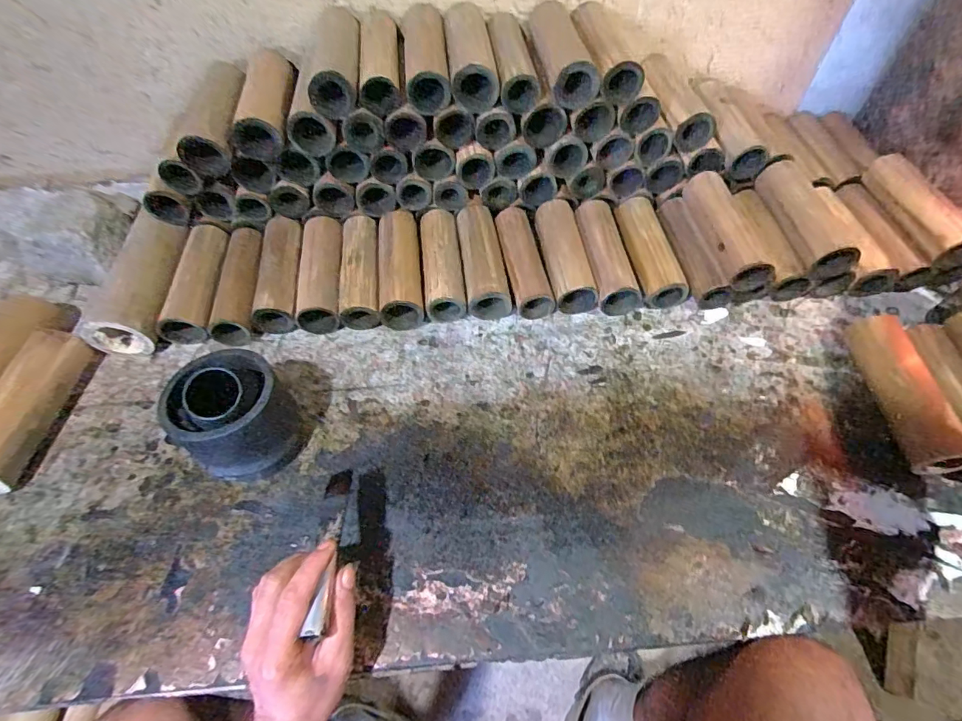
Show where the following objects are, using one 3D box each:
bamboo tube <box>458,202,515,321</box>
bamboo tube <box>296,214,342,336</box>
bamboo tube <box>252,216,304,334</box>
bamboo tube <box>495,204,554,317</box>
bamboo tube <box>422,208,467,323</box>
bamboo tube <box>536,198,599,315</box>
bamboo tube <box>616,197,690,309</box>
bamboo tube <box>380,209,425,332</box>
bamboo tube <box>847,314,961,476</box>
[{"bbox_3d":[0.002,-0.146,0.632,0.056,0.058,0.173,-7,66,-5],"label":"bamboo tube"},{"bbox_3d":[-0.218,-0.122,0.633,0.055,0.053,0.170,-6,53,-4],"label":"bamboo tube"},{"bbox_3d":[-0.275,-0.119,0.636,0.054,0.063,0.172,-5,53,-3],"label":"bamboo tube"},{"bbox_3d":[0.055,-0.146,0.635,0.051,0.043,0.181,-10,67,-7],"label":"bamboo tube"},{"bbox_3d":[-0.055,-0.140,0.635,0.054,0.046,0.178,-6,66,-4],"label":"bamboo tube"},{"bbox_3d":[0.117,-0.145,0.648,0.060,0.059,0.183,-8,53,-5],"label":"bamboo tube"},{"bbox_3d":[0.239,-0.153,0.656,0.059,0.065,0.185,-5,53,-4],"label":"bamboo tube"},{"bbox_3d":[-0.110,-0.133,0.620,0.052,0.050,0.182,-5,67,-4],"label":"bamboo tube"},{"bbox_3d":[0.473,0.035,0.519,0.061,0.062,0.181,3,53,2],"label":"bamboo tube"}]

